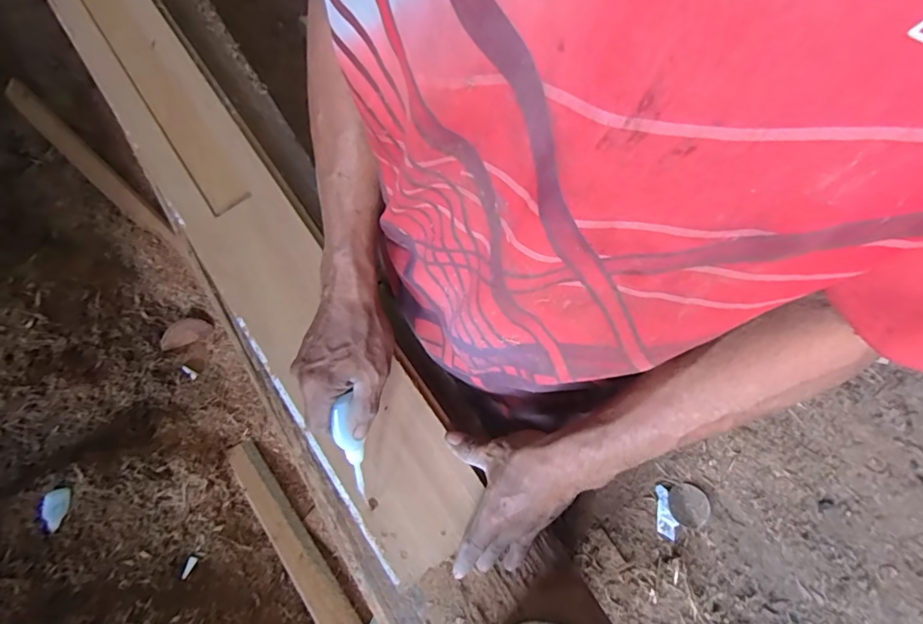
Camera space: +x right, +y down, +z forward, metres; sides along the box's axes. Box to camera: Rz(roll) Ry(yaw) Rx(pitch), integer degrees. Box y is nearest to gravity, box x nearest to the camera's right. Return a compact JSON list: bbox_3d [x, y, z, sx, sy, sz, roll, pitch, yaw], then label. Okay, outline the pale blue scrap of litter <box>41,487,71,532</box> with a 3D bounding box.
[{"bbox_3d":[-0.656,0.320,0.791,0.012,0.034,0.070,9,90,37],"label":"pale blue scrap of litter"}]

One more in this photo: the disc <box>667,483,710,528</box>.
[{"bbox_3d":[0.522,0.445,1.131,0.093,0.011,0.088,0,72,0],"label":"disc"}]

